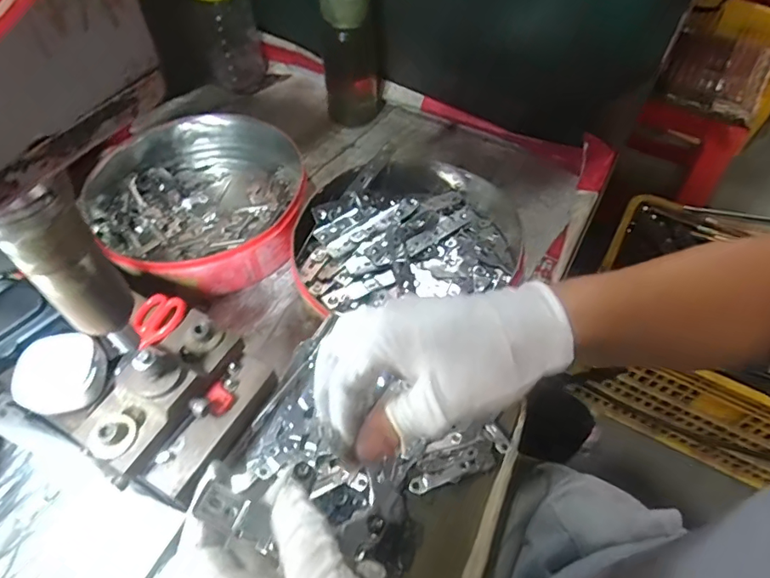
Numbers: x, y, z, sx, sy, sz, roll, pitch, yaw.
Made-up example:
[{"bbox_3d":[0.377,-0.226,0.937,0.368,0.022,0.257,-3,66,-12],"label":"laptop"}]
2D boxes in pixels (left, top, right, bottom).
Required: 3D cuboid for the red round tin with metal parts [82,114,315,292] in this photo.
[{"bbox_3d":[-0.209,-0.112,0.611,0.236,0.053,0.256,1,54,-1],"label":"red round tin with metal parts"}]

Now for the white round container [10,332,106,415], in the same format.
[{"bbox_3d":[-0.235,0.061,0.366,0.055,0.023,0.051,1,54,-1],"label":"white round container"}]

